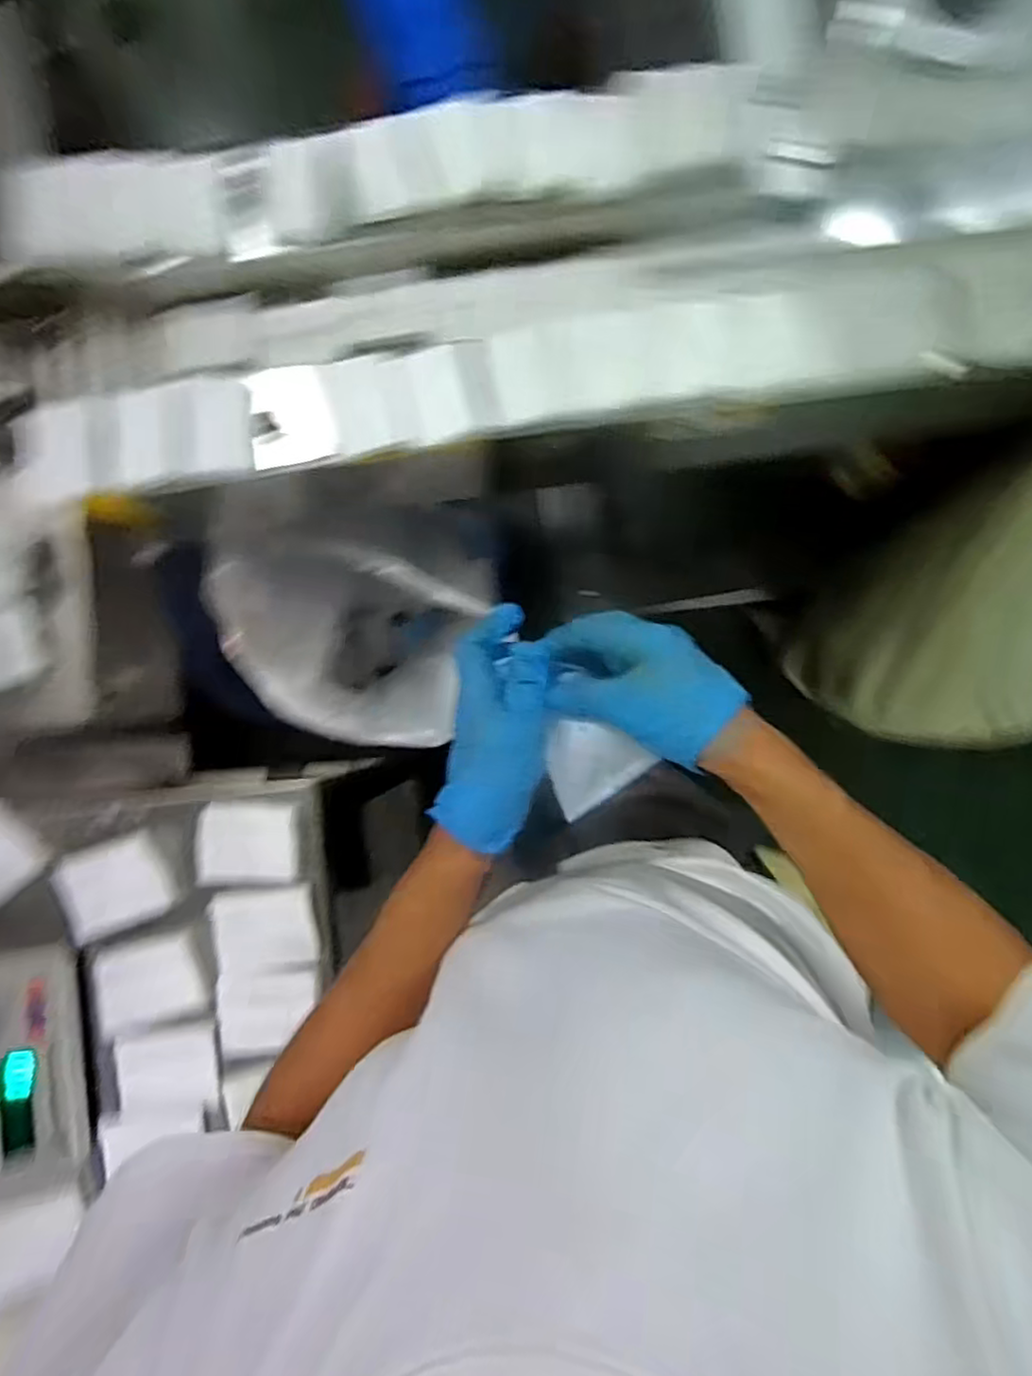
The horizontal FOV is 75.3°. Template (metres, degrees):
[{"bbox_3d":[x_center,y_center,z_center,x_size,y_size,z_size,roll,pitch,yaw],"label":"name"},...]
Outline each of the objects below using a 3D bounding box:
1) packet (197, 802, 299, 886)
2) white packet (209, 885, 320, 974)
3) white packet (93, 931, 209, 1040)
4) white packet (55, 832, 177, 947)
[{"bbox_3d":[-0.244,0.140,0.606,0.089,0.011,0.071,-2,88,1],"label":"packet"},{"bbox_3d":[-0.227,0.216,0.602,0.091,0.012,0.069,-7,88,0],"label":"white packet"},{"bbox_3d":[-0.330,0.266,0.602,0.088,0.018,0.074,-13,88,0],"label":"white packet"},{"bbox_3d":[-0.364,0.183,0.614,0.090,0.026,0.076,-23,88,0],"label":"white packet"}]

